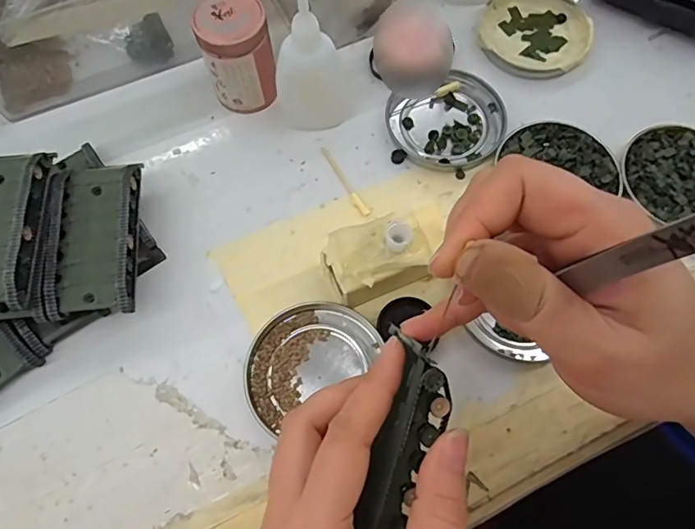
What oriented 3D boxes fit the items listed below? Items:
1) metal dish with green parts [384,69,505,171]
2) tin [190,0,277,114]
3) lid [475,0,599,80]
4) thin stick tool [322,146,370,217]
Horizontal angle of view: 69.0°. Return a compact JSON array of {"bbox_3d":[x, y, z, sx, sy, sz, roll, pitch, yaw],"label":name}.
[{"bbox_3d":[0.069,-0.097,0.347,0.075,0.010,0.069,0,70,0],"label":"metal dish with green parts"},{"bbox_3d":[-0.070,-0.137,0.332,0.042,0.063,0.042,0,70,0],"label":"tin"},{"bbox_3d":[0.138,-0.171,0.373,0.078,0.012,0.078,0,70,0],"label":"lid"},{"bbox_3d":[-0.002,-0.056,0.332,0.007,0.004,0.058,-28,72,-10],"label":"thin stick tool"}]

